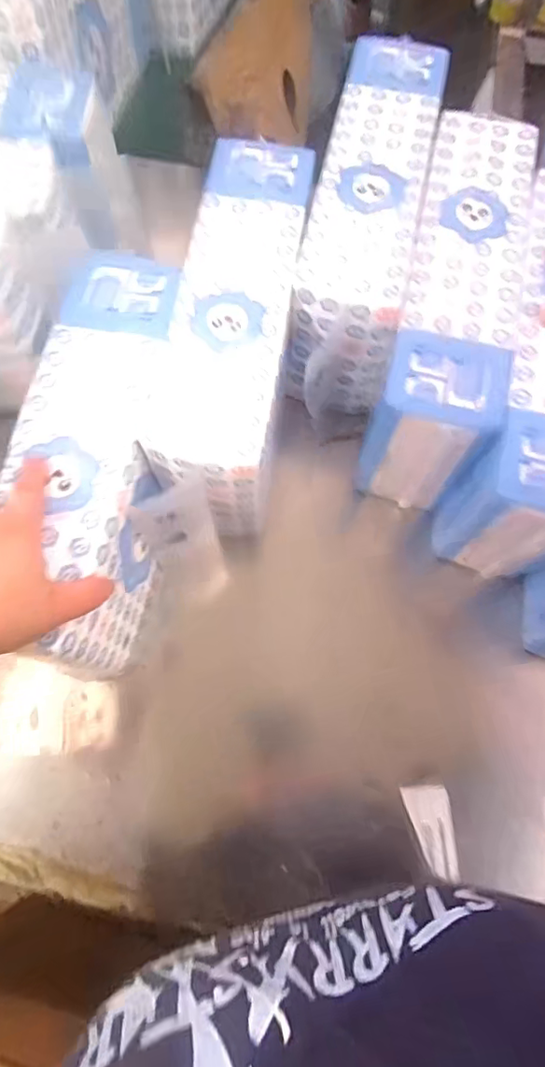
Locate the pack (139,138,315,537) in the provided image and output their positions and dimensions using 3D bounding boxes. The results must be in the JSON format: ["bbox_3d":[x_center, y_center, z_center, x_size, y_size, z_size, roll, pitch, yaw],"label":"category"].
[{"bbox_3d":[-0.029,-0.175,0.476,0.092,0.119,0.317,8,71,3],"label":"pack"}]

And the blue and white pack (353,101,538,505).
[{"bbox_3d":[0.160,-0.201,0.500,0.092,0.143,0.326,14,72,5],"label":"blue and white pack"}]

